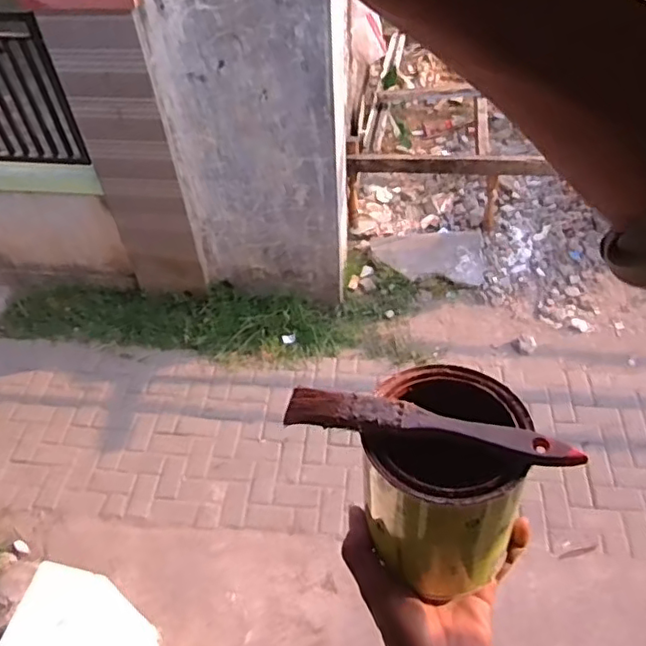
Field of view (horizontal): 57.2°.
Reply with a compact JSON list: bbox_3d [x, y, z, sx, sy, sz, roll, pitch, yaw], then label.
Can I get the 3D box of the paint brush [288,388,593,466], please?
[{"bbox_3d":[0.063,0.061,0.355,0.171,0.015,0.023,8,50,12],"label":"paint brush"}]

